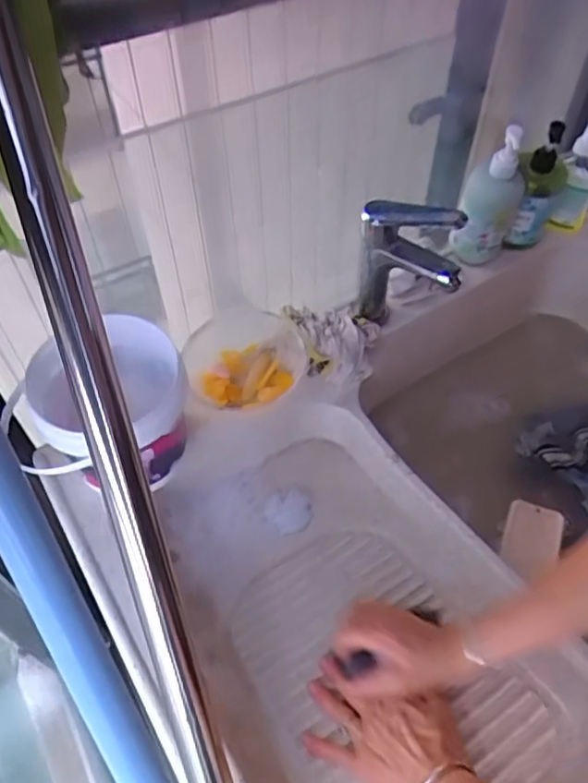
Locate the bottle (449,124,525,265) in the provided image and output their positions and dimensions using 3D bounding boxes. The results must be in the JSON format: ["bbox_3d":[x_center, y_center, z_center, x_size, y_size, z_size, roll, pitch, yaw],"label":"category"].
[{"bbox_3d":[0.258,-0.252,0.799,0.068,0.172,0.061,21,56,16],"label":"bottle"}]

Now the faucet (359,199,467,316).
[{"bbox_3d":[0.131,-0.142,0.723,0.114,0.148,0.079,5,53,4],"label":"faucet"}]

